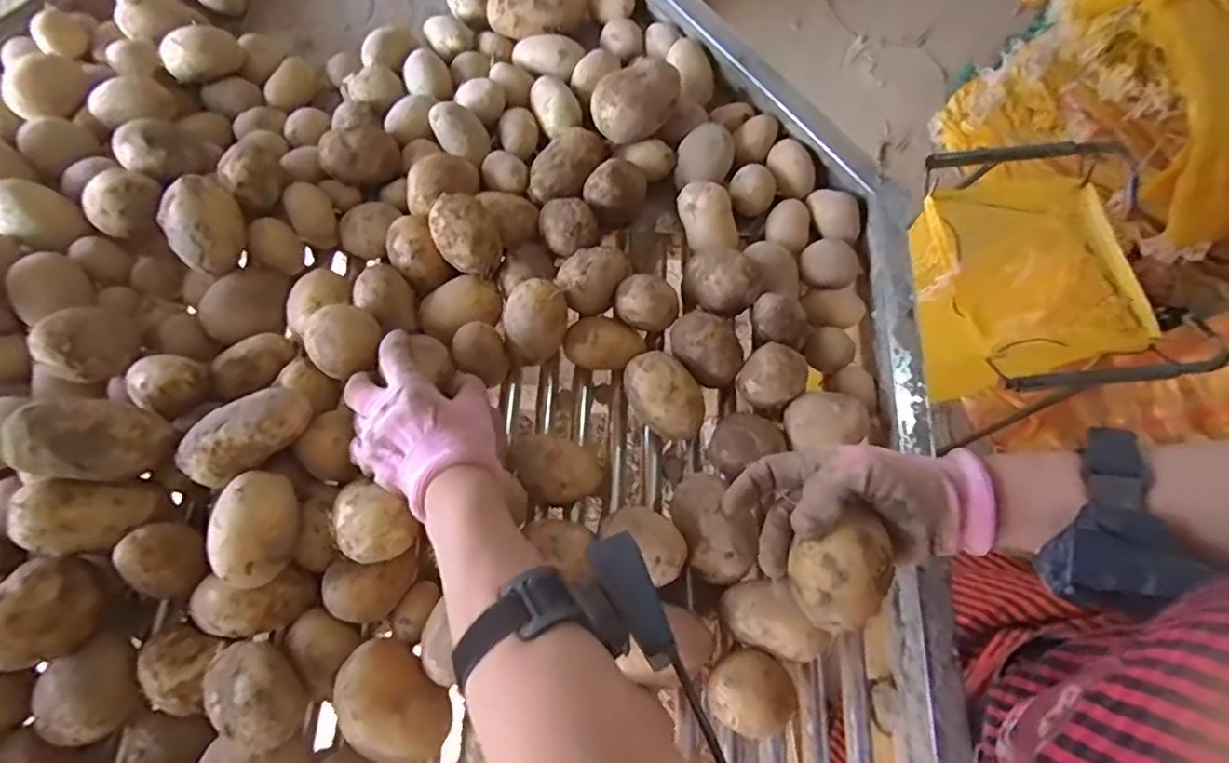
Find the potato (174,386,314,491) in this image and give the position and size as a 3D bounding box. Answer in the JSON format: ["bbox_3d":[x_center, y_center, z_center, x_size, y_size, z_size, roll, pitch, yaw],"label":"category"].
[{"bbox_3d":[-0.254,0.035,0.416,0.082,0.031,0.043,-31,78,-9],"label":"potato"}]

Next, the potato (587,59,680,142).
[{"bbox_3d":[0.022,-0.246,0.538,0.083,0.051,0.050,-28,77,-8],"label":"potato"}]

